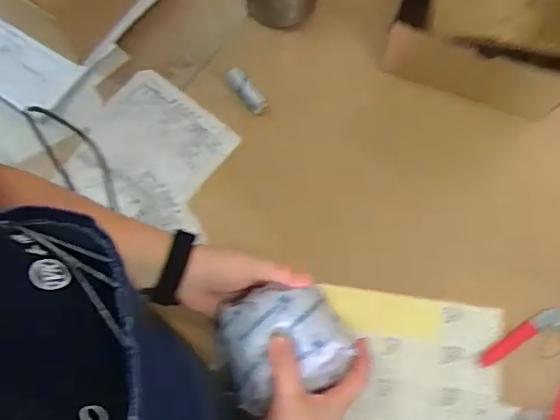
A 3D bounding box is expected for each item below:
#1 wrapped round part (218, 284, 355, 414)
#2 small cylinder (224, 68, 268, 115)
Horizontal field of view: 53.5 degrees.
[{"bbox_3d":[0.004,0.112,0.473,0.102,0.049,0.087,-21,73,-7],"label":"wrapped round part"},{"bbox_3d":[-0.039,-0.135,0.631,0.023,0.022,0.058,-43,97,-12],"label":"small cylinder"}]

